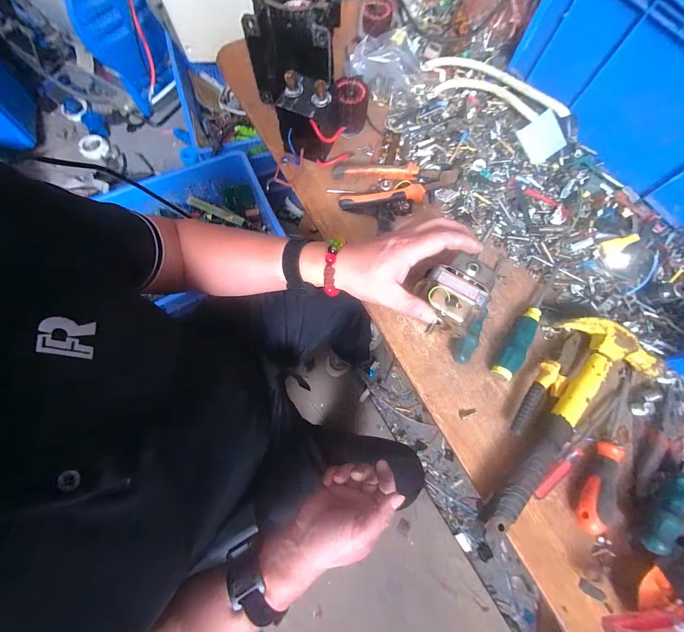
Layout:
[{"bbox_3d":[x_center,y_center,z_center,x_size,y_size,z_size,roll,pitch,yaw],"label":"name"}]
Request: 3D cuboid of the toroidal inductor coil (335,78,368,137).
[{"bbox_3d":[0.016,-0.330,0.478,0.049,0.063,0.058,4,74,2],"label":"toroidal inductor coil"}]

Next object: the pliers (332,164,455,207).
[{"bbox_3d":[0.083,-0.203,0.460,0.183,0.029,0.060,-5,74,-1],"label":"pliers"}]

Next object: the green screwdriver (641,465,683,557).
[{"bbox_3d":[0.384,0.199,0.340,0.165,0.025,0.032,-33,76,-24],"label":"green screwdriver"}]

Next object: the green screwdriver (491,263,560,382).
[{"bbox_3d":[0.254,-0.001,0.405,0.029,0.034,0.197,32,77,9],"label":"green screwdriver"}]

